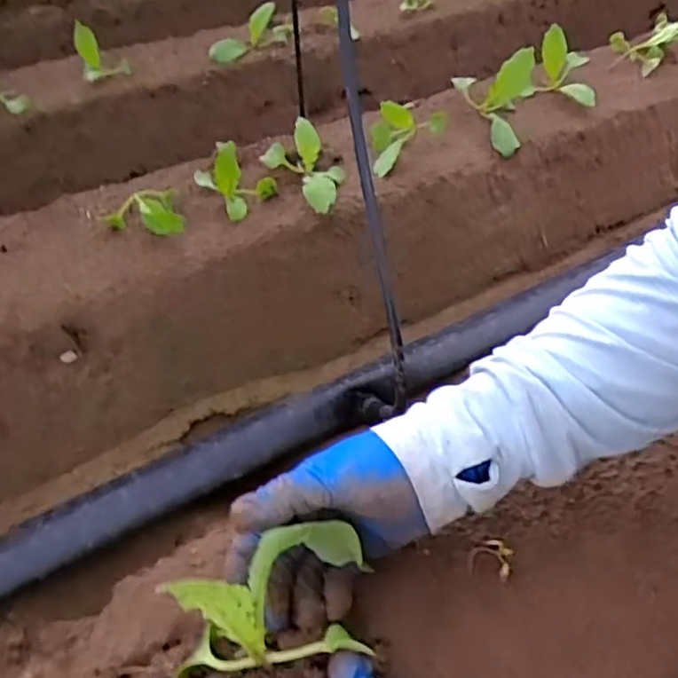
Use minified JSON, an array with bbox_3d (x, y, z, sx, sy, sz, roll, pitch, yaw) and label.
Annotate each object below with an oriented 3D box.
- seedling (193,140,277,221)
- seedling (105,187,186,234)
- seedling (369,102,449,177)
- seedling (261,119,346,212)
[{"bbox_3d":[-0.110,-0.177,0.668,0.082,0.078,0.066,-8,41,-7],"label":"seedling"},{"bbox_3d":[-0.196,-0.125,0.645,0.073,0.030,0.076,-13,42,-12],"label":"seedling"},{"bbox_3d":[0.082,-0.235,0.750,0.088,0.050,0.096,2,41,4],"label":"seedling"},{"bbox_3d":[-0.039,-0.178,0.681,0.087,0.055,0.124,-1,41,0],"label":"seedling"}]

